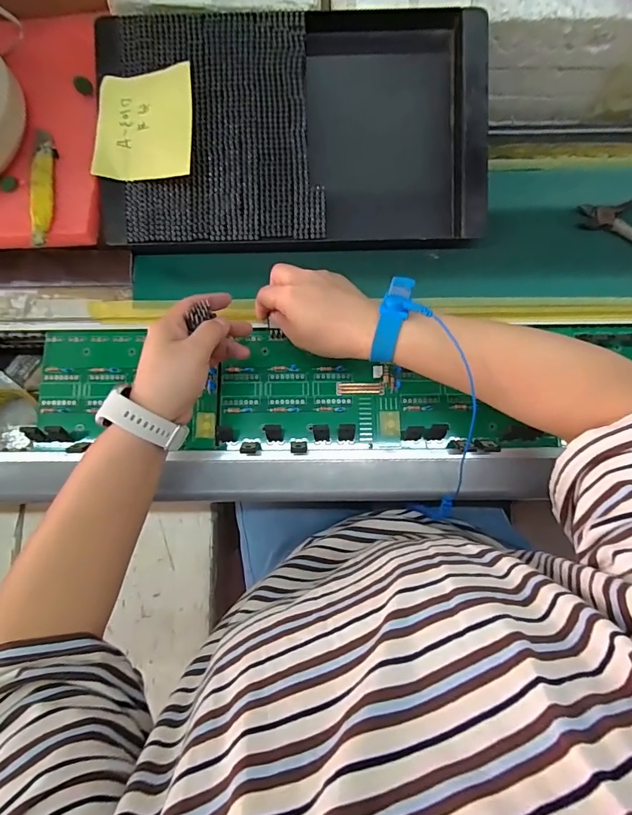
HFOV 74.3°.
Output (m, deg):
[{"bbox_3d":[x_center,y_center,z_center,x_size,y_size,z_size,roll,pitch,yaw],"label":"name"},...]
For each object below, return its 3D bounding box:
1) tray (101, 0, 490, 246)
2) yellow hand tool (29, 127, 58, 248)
[{"bbox_3d":[-0.022,-0.273,0.410,0.373,0.028,0.227,-4,93,-4],"label":"tray"},{"bbox_3d":[-0.271,-0.219,0.410,0.025,0.010,0.132,-4,80,-2],"label":"yellow hand tool"}]

